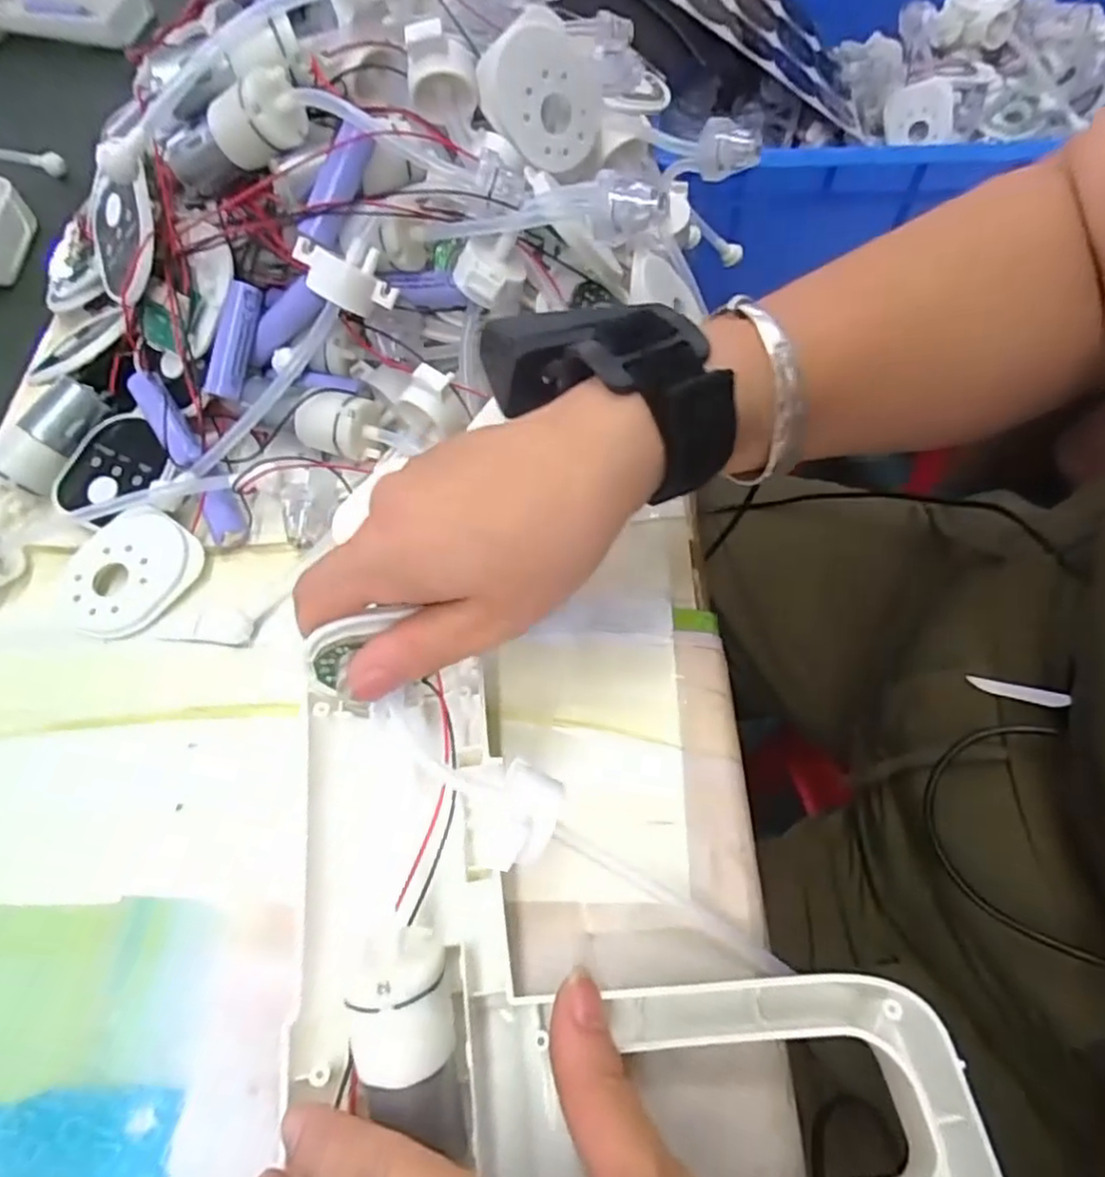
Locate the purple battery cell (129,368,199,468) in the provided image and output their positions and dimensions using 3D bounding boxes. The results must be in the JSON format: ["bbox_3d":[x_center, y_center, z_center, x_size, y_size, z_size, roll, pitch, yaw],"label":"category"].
[{"bbox_3d":[-0.172,-0.074,0.313,0.013,0.011,0.051,-33,80,-14],"label":"purple battery cell"}]

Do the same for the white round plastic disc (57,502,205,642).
[{"bbox_3d":[-0.178,-0.007,0.295,0.046,0.013,0.056,39,70,21],"label":"white round plastic disc"}]

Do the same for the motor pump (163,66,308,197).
[{"bbox_3d":[-0.128,-0.184,0.282,0.069,0.025,0.023,-9,58,27],"label":"motor pump"}]

